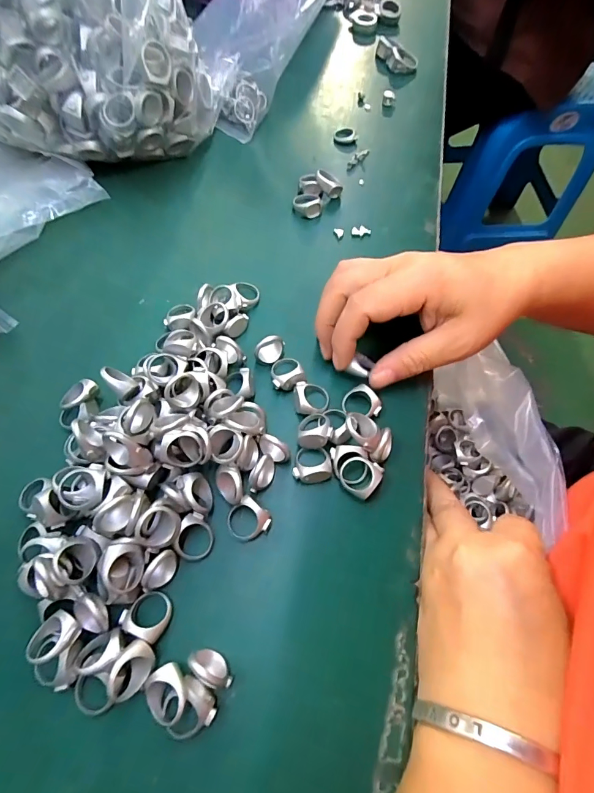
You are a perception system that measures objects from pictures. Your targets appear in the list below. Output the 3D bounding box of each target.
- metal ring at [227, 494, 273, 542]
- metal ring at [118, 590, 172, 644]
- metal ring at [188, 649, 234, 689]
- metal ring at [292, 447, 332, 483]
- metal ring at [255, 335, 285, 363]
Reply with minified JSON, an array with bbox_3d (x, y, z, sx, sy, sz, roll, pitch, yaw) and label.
[{"bbox_3d":[-0.027,0.068,0.219,0.022,0.009,0.020,1,65,-2],"label":"metal ring"},{"bbox_3d":[-0.074,0.106,0.196,0.022,0.008,0.020,1,65,-2],"label":"metal ring"},{"bbox_3d":[-0.040,0.124,0.184,0.021,0.019,0.010,15,65,5],"label":"metal ring"},{"bbox_3d":[0.009,0.039,0.229,0.021,0.010,0.023,1,65,-2],"label":"metal ring"},{"bbox_3d":[-0.018,-0.030,0.265,0.019,0.015,0.014,-5,65,-4],"label":"metal ring"}]

